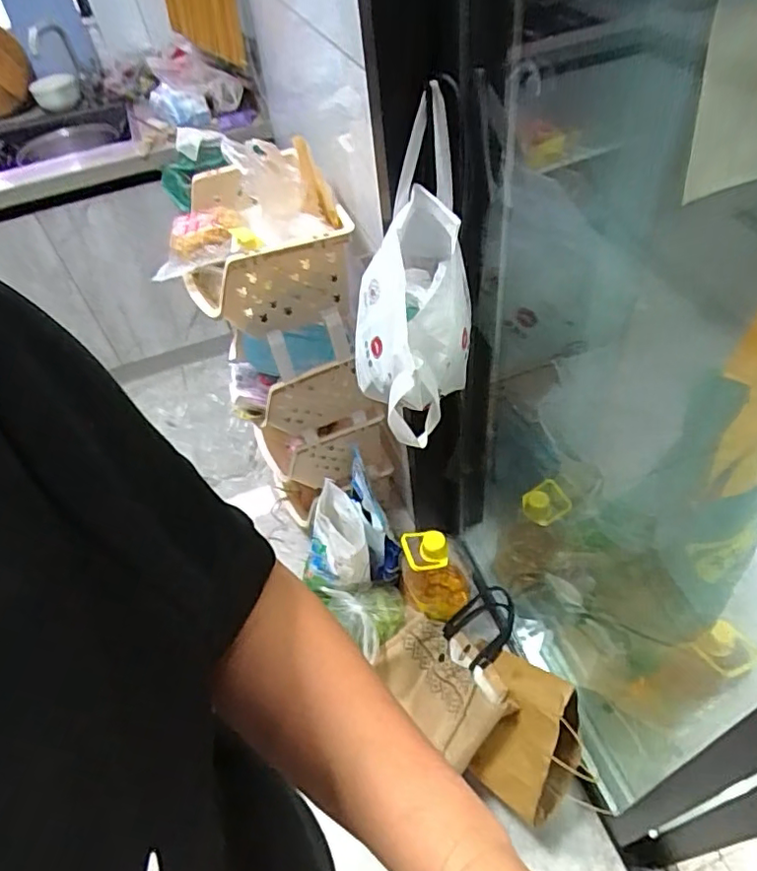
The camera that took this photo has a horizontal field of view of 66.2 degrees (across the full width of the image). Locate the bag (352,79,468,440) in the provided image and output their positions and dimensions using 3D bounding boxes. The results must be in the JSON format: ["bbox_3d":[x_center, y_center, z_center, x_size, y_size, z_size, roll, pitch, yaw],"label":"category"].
[{"bbox_3d":[0.047,-0.197,0.786,0.174,0.355,0.258,-2,43,1],"label":"bag"}]

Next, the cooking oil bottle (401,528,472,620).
[{"bbox_3d":[0.133,0.306,1.334,0.167,0.272,0.162,2,43,5],"label":"cooking oil bottle"}]

